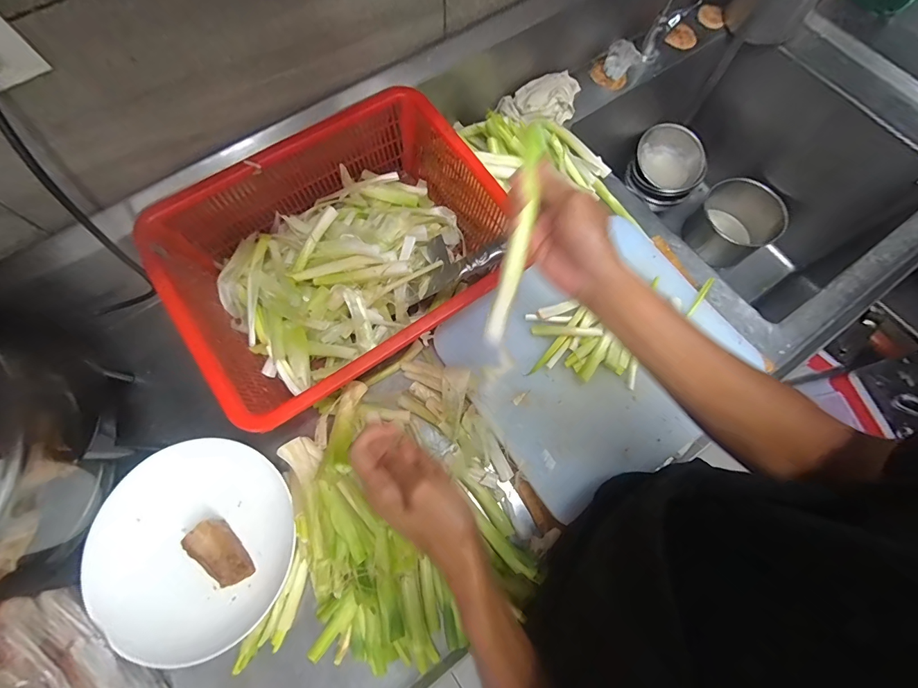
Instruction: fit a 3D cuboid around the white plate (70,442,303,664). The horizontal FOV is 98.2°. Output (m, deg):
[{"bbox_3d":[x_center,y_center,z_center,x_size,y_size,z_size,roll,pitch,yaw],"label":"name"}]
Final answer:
[{"bbox_3d":[-0.334,0.247,0.505,0.244,0.057,0.237,1,72,-3],"label":"white plate"}]

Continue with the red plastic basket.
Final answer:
[{"bbox_3d":[-0.159,-0.129,0.572,0.427,0.131,0.328,-34,75,-11],"label":"red plastic basket"}]

